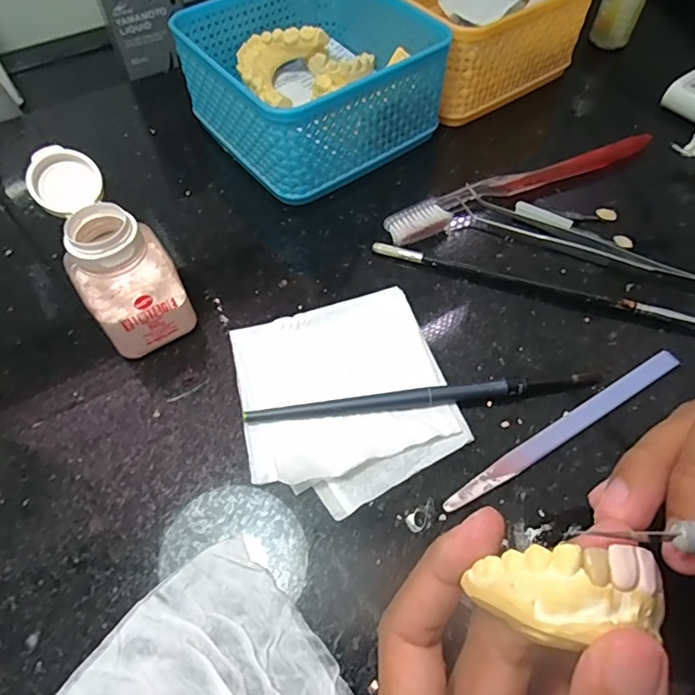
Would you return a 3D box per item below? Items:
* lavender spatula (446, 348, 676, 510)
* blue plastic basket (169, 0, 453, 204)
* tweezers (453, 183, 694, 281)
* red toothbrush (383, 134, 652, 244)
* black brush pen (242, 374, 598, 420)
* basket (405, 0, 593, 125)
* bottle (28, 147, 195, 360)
[{"bbox_3d":[0.100,0.036,0.232,0.135,0.005,0.010,-28,61,-16],"label":"lavender spatula"},{"bbox_3d":[-0.021,-0.173,0.329,0.133,0.065,0.129,-33,63,-19],"label":"blue plastic basket"},{"bbox_3d":[0.131,-0.062,0.289,0.145,0.010,0.018,22,60,14],"label":"tweezers"},{"bbox_3d":[0.105,-0.101,0.313,0.182,0.012,0.021,-23,60,-14],"label":"red toothbrush"},{"bbox_3d":[0.035,0.024,0.236,0.160,0.008,0.007,-7,58,-4],"label":"black brush pen"},{"bbox_3d":[0.082,-0.236,0.367,0.126,0.067,0.127,-32,63,-18],"label":"basket"},{"bbox_3d":[-0.106,-0.042,0.240,0.040,0.077,0.064,-25,61,-15],"label":"bottle"}]

